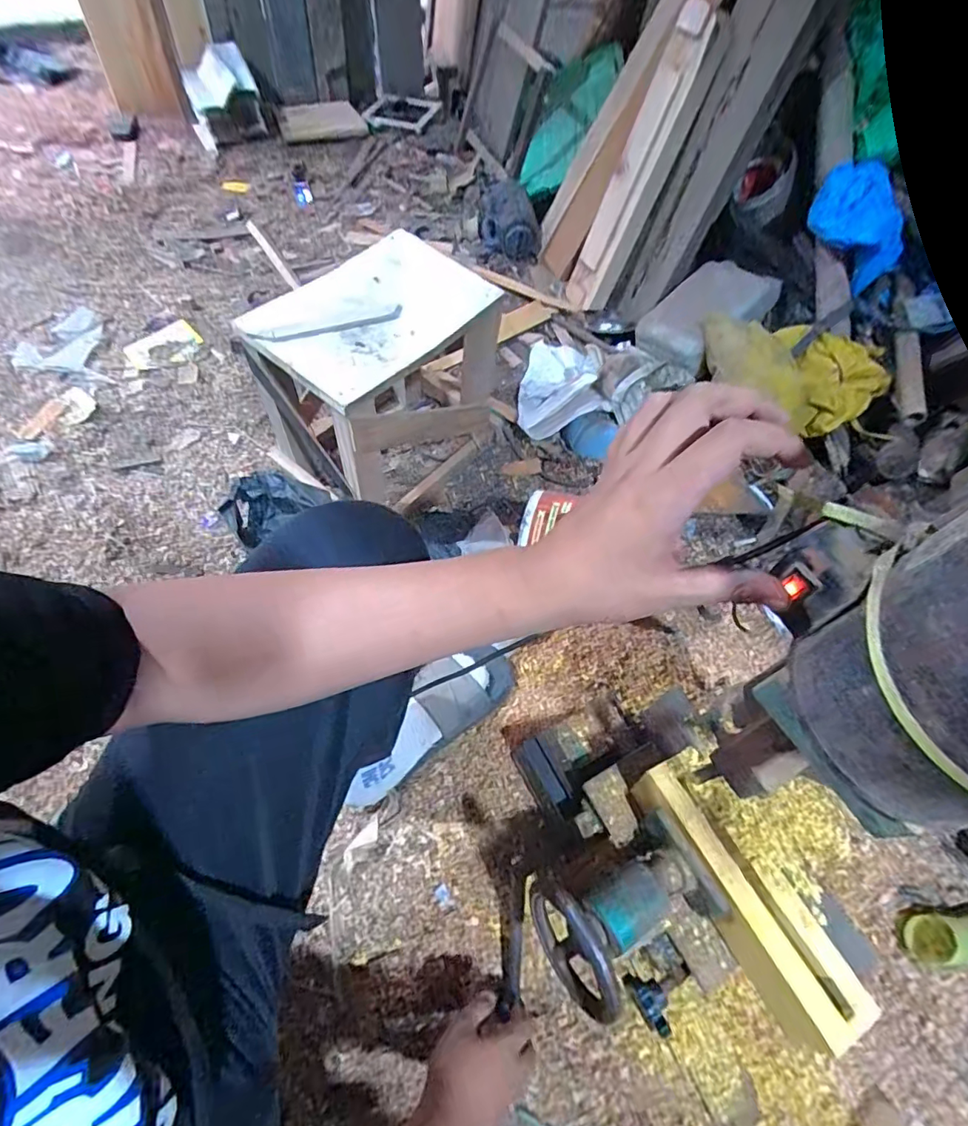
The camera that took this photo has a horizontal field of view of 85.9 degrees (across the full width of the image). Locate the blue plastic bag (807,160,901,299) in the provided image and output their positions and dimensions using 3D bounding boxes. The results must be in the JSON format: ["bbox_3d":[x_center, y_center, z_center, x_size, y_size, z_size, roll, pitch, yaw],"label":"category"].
[{"bbox_3d":[0.735,-0.657,1.030,0.199,0.145,0.215,30,60,12],"label":"blue plastic bag"}]

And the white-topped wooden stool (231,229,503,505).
[{"bbox_3d":[-0.157,-0.311,0.928,0.264,0.354,0.395,35,62,14],"label":"white-topped wooden stool"}]

